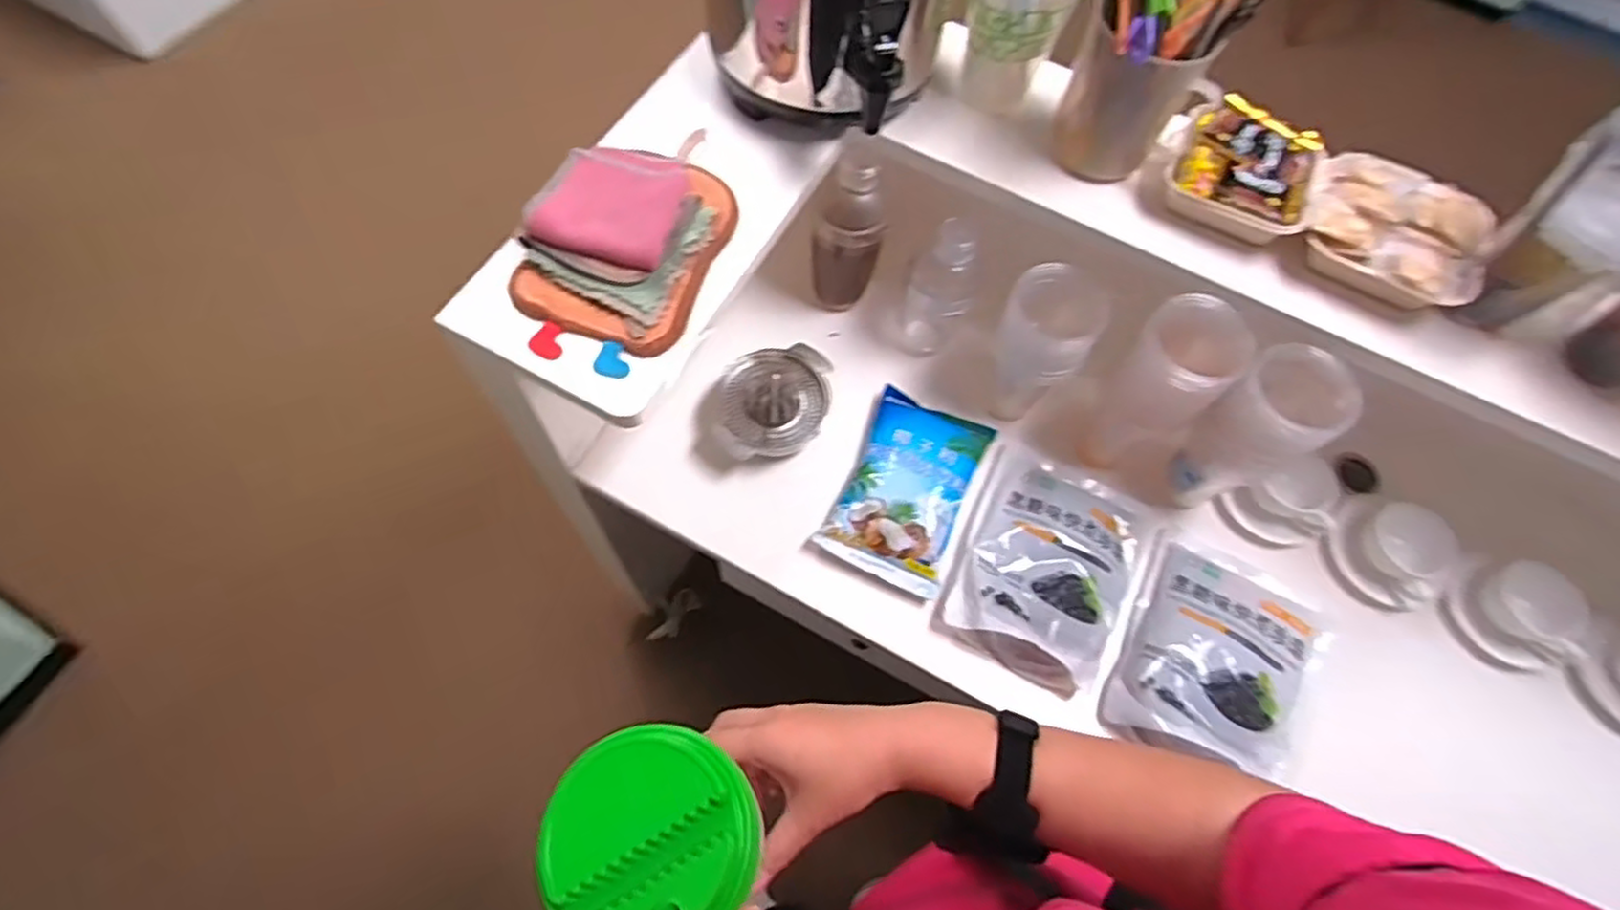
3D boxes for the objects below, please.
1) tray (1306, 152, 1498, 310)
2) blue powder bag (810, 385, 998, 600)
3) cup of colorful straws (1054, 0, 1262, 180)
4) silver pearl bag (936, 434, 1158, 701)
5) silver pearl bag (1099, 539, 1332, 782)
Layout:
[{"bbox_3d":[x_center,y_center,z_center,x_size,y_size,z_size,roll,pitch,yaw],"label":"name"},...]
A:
[{"bbox_3d":[0.548,-0.212,0.706,0.157,0.049,0.139,35,68,12],"label":"tray"},{"bbox_3d":[0.112,0.034,0.849,0.136,0.031,0.221,24,66,8],"label":"blue powder bag"},{"bbox_3d":[0.288,-0.367,0.680,0.127,0.220,0.119,1,65,-3],"label":"cup of colorful straws"},{"bbox_3d":[0.266,0.116,0.825,0.196,0.056,0.249,26,67,9],"label":"silver pearl bag"},{"bbox_3d":[0.430,0.212,0.786,0.177,0.053,0.230,28,67,10],"label":"silver pearl bag"}]

